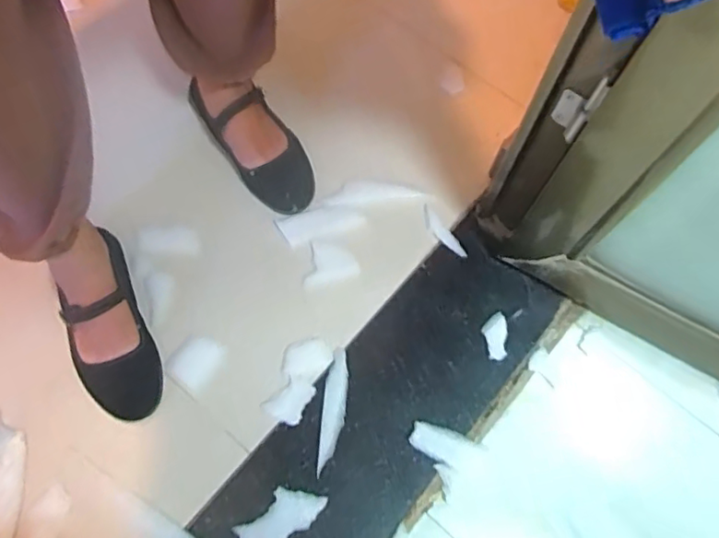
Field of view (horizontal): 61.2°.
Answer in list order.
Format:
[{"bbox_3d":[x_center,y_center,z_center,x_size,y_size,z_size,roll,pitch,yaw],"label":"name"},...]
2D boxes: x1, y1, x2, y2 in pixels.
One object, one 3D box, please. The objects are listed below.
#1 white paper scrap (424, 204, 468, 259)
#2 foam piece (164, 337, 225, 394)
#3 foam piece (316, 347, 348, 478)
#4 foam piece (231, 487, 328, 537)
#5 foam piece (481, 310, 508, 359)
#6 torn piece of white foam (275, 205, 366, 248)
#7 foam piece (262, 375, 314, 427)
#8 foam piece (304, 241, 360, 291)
[{"bbox_3d":[0.109,-0.048,0.799,0.022,0.004,0.085,-36,76,-13],"label":"white paper scrap"},{"bbox_3d":[-0.196,0.112,0.725,0.051,0.004,0.062,39,74,10],"label":"foam piece"},{"bbox_3d":[-0.031,0.166,0.723,0.028,0.004,0.141,5,71,-1],"label":"foam piece"},{"bbox_3d":[-0.088,0.280,0.682,0.095,0.006,0.053,-41,77,-15],"label":"foam piece"},{"bbox_3d":[0.169,0.084,0.760,0.030,0.006,0.060,3,71,-2],"label":"foam piece"},{"bbox_3d":[-0.051,-0.062,0.808,0.108,0.004,0.042,-18,73,-9],"label":"torn piece of white foam"},{"bbox_3d":[-0.081,0.158,0.728,0.045,0.004,0.061,42,74,11],"label":"foam piece"},{"bbox_3d":[-0.043,-0.009,0.779,0.072,0.004,0.059,-21,73,-9],"label":"foam piece"}]

